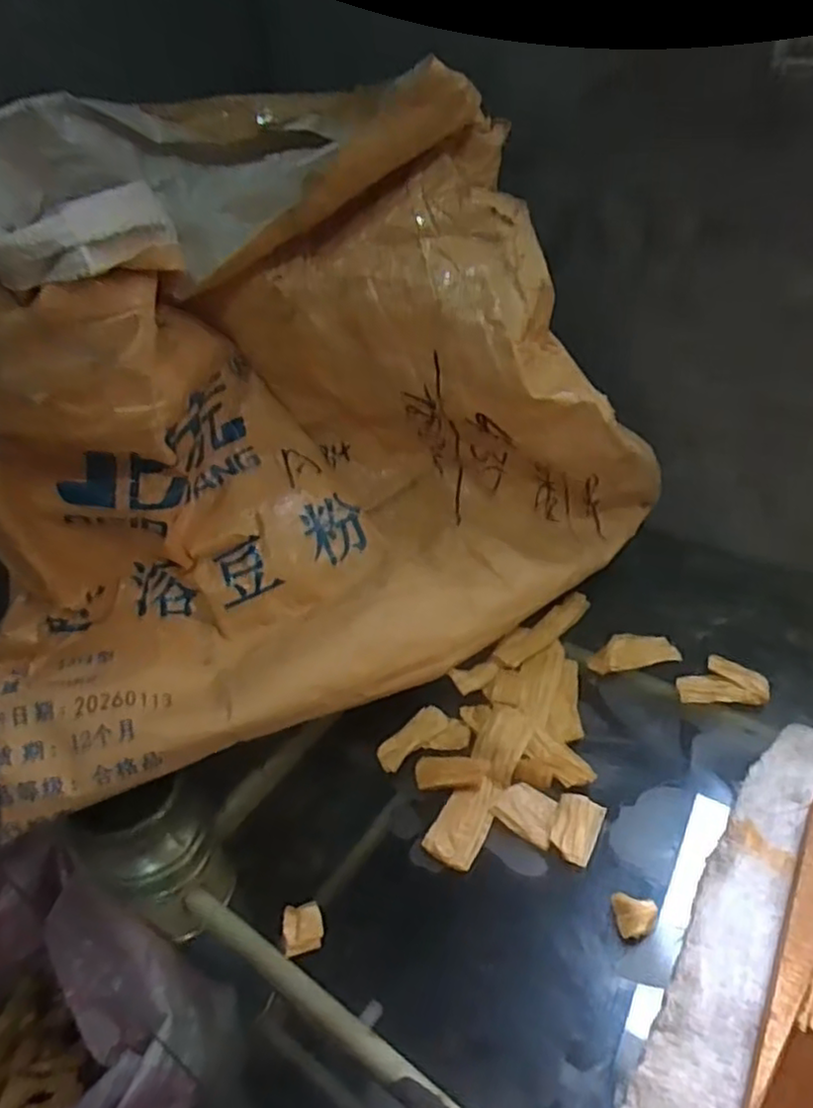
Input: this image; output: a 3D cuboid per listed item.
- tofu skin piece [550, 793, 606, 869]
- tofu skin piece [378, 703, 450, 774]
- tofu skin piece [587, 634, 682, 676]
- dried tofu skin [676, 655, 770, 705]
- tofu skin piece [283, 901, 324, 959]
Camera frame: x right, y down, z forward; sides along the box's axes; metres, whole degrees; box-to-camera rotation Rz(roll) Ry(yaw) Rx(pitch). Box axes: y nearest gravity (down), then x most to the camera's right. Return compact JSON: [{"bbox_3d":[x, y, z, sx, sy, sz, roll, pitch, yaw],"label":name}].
[{"bbox_3d":[0.094,0.151,0.386,0.024,0.007,0.038,15,43,26],"label":"tofu skin piece"},{"bbox_3d":[0.004,0.115,0.442,0.051,0.004,0.020,-35,46,-31],"label":"tofu skin piece"},{"bbox_3d":[0.157,0.068,0.482,0.063,0.011,0.025,-14,38,-9],"label":"tofu skin piece"},{"bbox_3d":[0.207,0.084,0.457,0.054,0.009,0.036,3,39,12],"label":"dried tofu skin"},{"bbox_3d":[-0.053,0.193,0.358,0.020,0.011,0.022,-14,39,-9],"label":"tofu skin piece"}]

